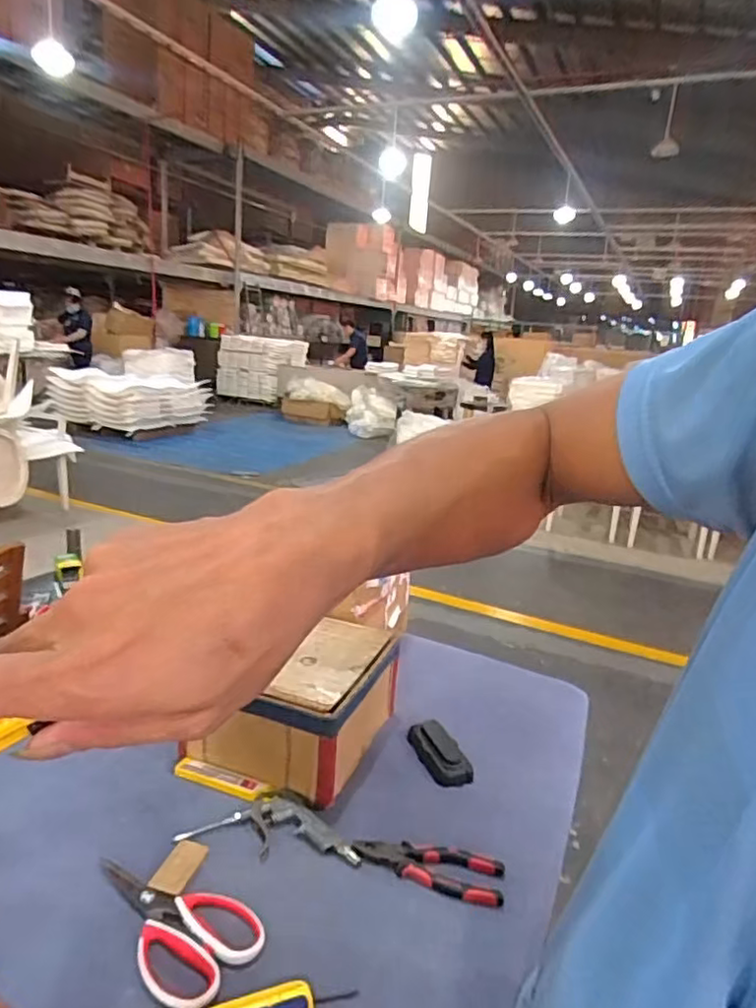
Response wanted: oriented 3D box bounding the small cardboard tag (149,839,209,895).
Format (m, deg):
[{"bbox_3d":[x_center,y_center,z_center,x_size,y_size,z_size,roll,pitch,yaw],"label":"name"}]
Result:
[{"bbox_3d":[-0.198,0.361,0.634,0.036,0.004,0.061,10,16,14],"label":"small cardboard tag"}]

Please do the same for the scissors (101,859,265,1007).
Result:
[{"bbox_3d":[-0.190,0.373,0.578,0.174,0.008,0.097,16,19,33],"label":"scissors"}]

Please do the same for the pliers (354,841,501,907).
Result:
[{"bbox_3d":[0.052,0.376,0.661,0.153,0.011,0.059,9,16,10],"label":"pliers"}]

